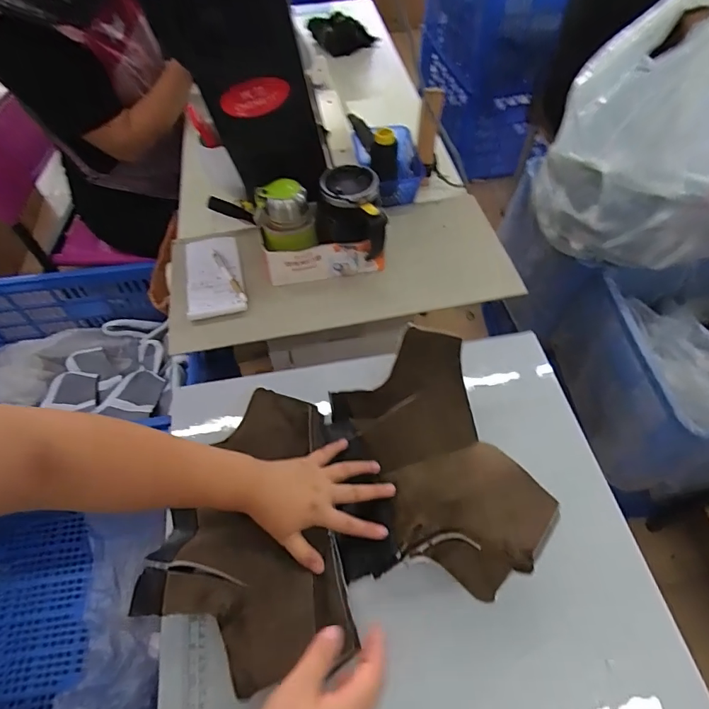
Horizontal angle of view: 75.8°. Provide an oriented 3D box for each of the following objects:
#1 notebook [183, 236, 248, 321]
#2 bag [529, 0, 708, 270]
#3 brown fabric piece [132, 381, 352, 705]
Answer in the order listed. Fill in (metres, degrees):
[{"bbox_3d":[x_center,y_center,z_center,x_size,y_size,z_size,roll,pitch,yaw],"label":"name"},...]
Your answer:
[{"bbox_3d":[-0.229,-0.126,0.733,0.092,0.018,0.169,-18,55,-1],"label":"notebook"},{"bbox_3d":[0.681,-0.428,0.898,0.516,0.379,0.351,-6,56,-3],"label":"bag"},{"bbox_3d":[-0.124,0.189,0.500,0.200,0.063,0.310,-10,57,-6],"label":"brown fabric piece"}]

